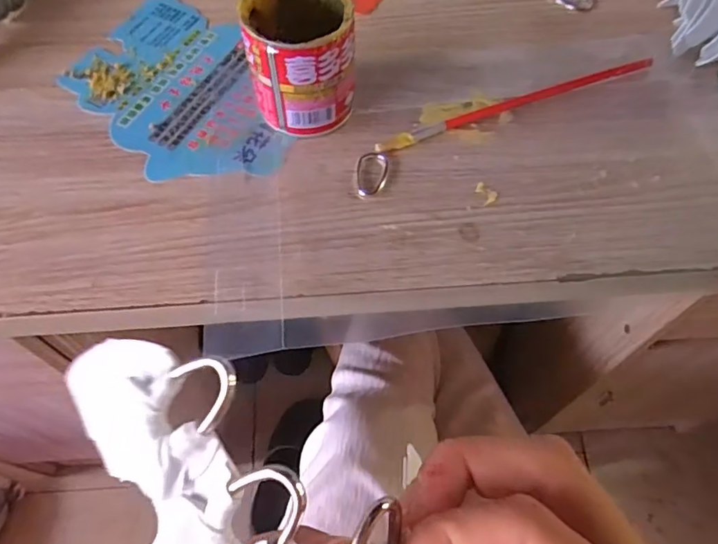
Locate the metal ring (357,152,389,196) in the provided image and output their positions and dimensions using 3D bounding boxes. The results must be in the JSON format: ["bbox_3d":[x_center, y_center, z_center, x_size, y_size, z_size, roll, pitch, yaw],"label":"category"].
[{"bbox_3d":[0.008,-0.061,0.330,0.019,0.004,0.032,6,61,3],"label":"metal ring"}]

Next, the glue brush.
[{"bbox_3d":[0.103,-0.111,0.351,0.193,0.013,0.010,-17,62,-10],"label":"glue brush"}]

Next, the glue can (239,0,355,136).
[{"bbox_3d":[-0.035,-0.129,0.328,0.060,0.069,0.061,0,61,0],"label":"glue can"}]

